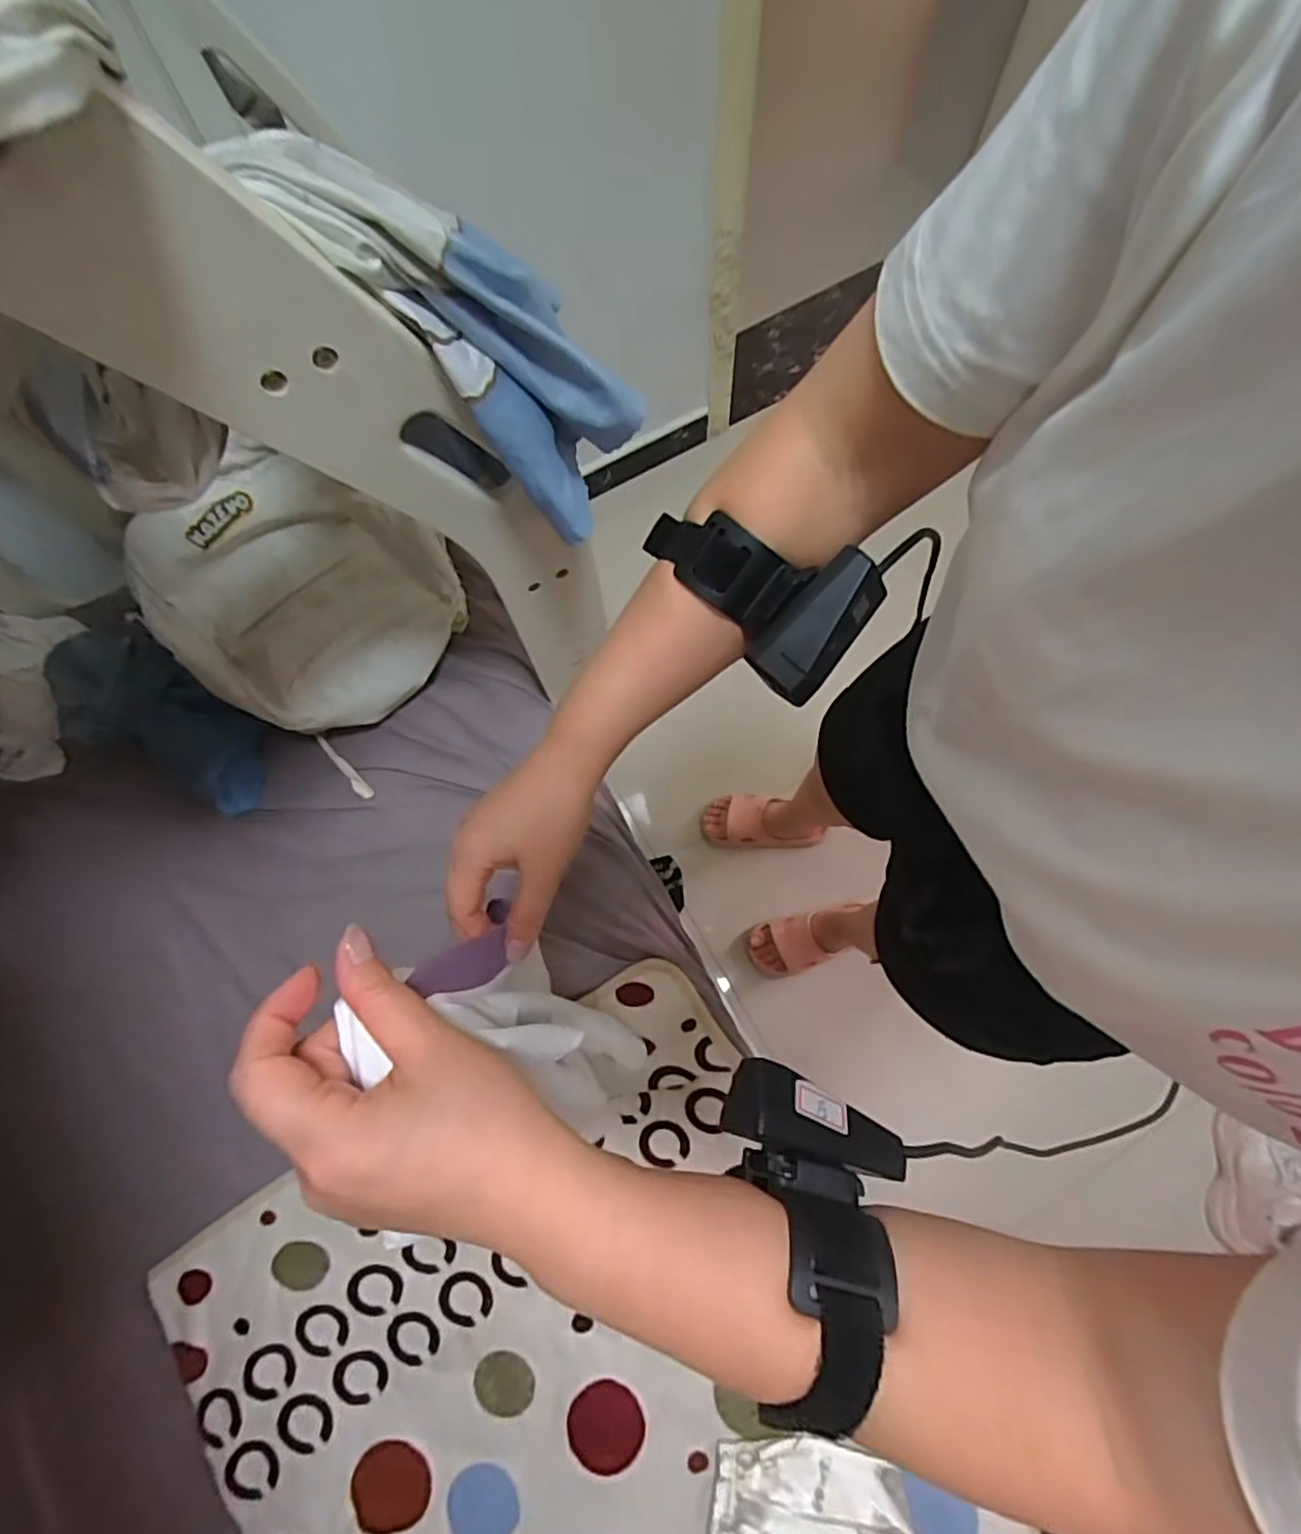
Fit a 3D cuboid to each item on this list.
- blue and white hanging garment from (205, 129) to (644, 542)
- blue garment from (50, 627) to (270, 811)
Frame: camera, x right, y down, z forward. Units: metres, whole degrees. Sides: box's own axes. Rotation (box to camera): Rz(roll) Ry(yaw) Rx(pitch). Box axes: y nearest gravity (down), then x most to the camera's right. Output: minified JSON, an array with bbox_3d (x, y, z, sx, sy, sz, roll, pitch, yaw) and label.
[{"bbox_3d":[-0.114,-0.276,0.420,0.096,0.271,0.096,-5,70,35],"label":"blue and white hanging garment"},{"bbox_3d":[-0.640,-0.061,0.866,0.316,0.056,0.165,35,77,-4],"label":"blue garment"}]

